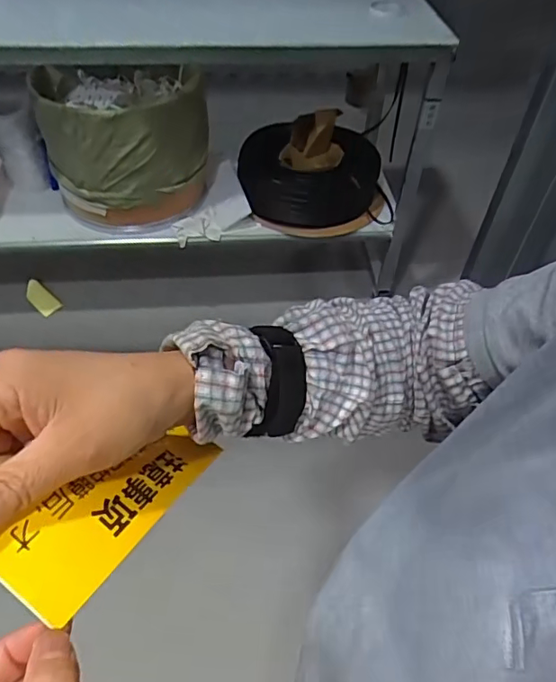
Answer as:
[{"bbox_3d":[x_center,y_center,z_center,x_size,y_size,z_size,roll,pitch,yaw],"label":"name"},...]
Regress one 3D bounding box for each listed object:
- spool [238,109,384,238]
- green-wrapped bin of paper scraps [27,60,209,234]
[{"bbox_3d":[0.110,-0.536,1.690,0.461,0.294,0.420,11,50,7],"label":"spool"},{"bbox_3d":[-0.416,-0.575,1.504,0.457,0.461,0.475,-12,51,-13],"label":"green-wrapped bin of paper scraps"}]

